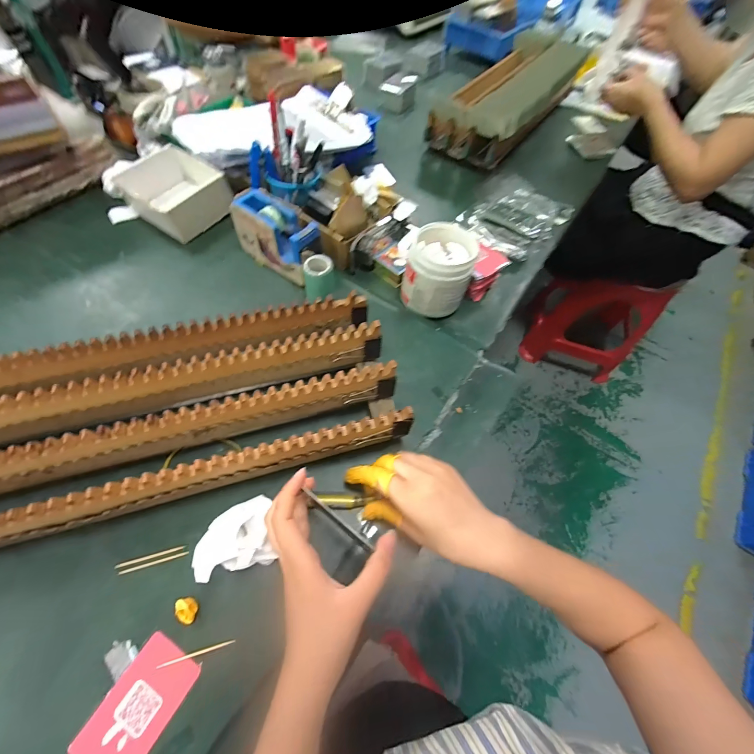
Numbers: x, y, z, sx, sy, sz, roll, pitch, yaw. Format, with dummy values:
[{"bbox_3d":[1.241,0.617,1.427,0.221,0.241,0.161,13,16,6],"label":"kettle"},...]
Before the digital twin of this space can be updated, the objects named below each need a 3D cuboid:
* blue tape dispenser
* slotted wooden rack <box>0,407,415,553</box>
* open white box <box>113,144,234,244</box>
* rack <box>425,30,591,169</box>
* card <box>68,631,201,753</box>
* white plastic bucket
[{"bbox_3d":[-0.142,-0.206,0.490,0.137,0.079,0.062,36,64,16],"label":"blue tape dispenser"},{"bbox_3d":[-0.226,0.116,0.301,0.545,0.082,0.024,-15,62,-12],"label":"slotted wooden rack"},{"bbox_3d":[-0.343,-0.311,0.558,0.169,0.062,0.128,33,63,15],"label":"open white box"},{"bbox_3d":[0.337,-0.699,0.815,0.207,0.109,0.540,32,63,14],"label":"rack"},{"bbox_3d":[-0.192,0.266,0.267,0.053,0.004,0.085,32,63,8],"label":"card"},{"bbox_3d":[0.093,-0.159,0.495,0.092,0.094,0.096,2,60,-3],"label":"white plastic bucket"}]

